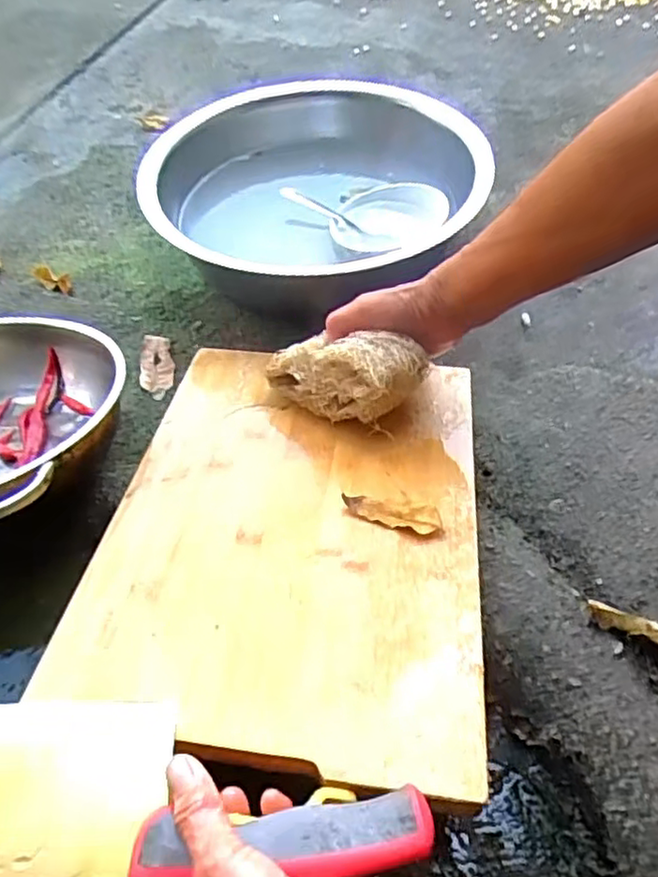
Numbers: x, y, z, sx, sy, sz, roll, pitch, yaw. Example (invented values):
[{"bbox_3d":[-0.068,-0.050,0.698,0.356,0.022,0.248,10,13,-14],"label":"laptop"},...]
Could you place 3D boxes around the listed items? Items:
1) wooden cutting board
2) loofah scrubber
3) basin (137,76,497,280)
[{"bbox_3d":[-0.024,0.053,0.485,0.256,0.011,0.357,5,42,6],"label":"wooden cutting board"},{"bbox_3d":[0.009,-0.056,0.534,0.129,0.052,0.064,2,45,33],"label":"loofah scrubber"},{"bbox_3d":[-0.009,-0.247,0.715,0.328,0.126,0.333,-1,49,1],"label":"basin"}]

